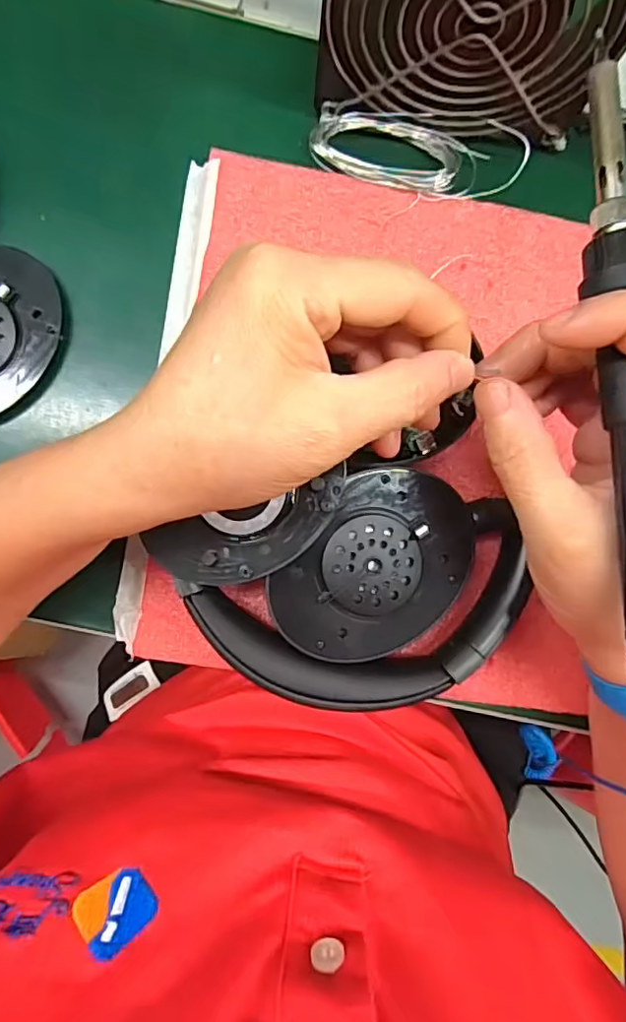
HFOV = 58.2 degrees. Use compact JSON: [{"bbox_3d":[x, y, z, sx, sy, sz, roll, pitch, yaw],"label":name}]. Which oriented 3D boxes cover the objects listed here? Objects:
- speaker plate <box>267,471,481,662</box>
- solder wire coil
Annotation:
[{"bbox_3d":[0.028,0.025,0.233,0.063,0.007,0.085,38,86,-1],"label":"speaker plate"},{"bbox_3d":[0.049,-0.165,0.261,0.098,0.012,0.035,6,90,-3],"label":"solder wire coil"}]

